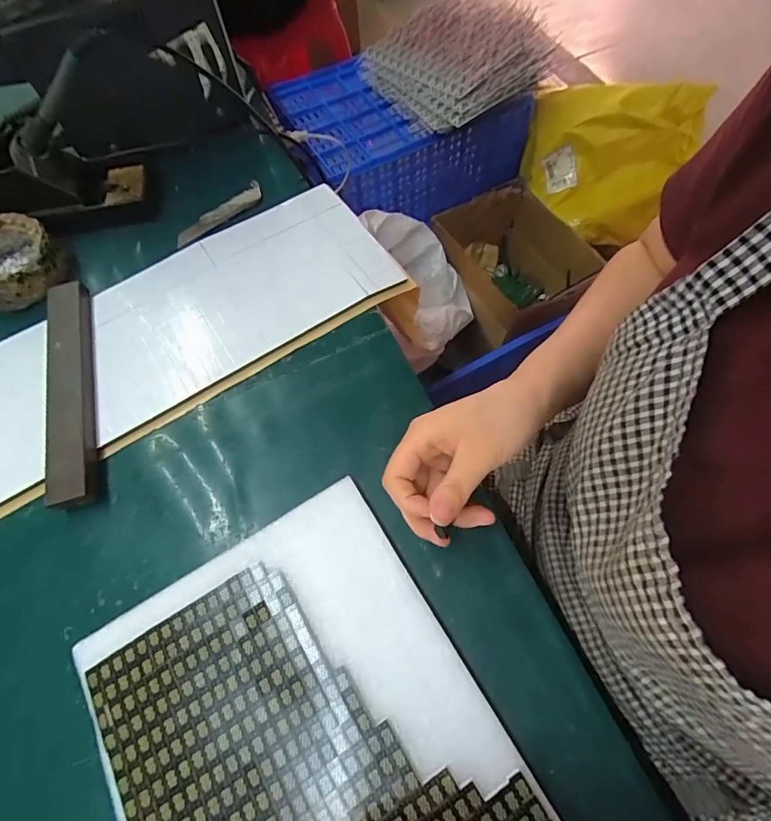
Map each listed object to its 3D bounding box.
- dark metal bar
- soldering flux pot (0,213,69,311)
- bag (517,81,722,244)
[{"bbox_3d":[-0.258,-0.020,0.371,0.026,0.025,0.209,-17,65,-5],"label":"dark metal bar"},{"bbox_3d":[-0.352,-0.142,0.423,0.081,0.041,0.080,-1,64,2],"label":"soldering flux pot"},{"bbox_3d":[0.536,-0.592,1.097,0.376,0.327,0.097,7,25,12],"label":"bag"}]

